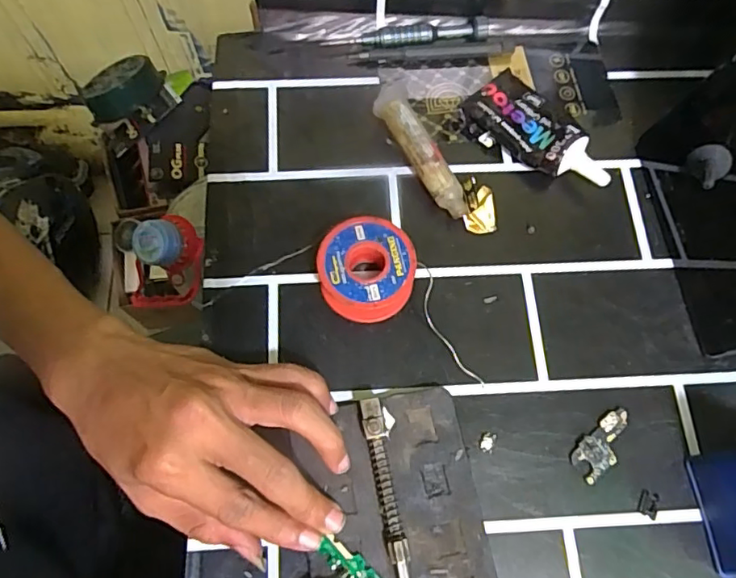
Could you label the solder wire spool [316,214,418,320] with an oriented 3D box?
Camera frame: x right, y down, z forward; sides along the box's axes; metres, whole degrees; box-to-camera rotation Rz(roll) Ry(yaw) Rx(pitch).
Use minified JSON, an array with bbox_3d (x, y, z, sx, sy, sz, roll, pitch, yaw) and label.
[{"bbox_3d":[-0.001,-0.010,0.316,0.052,0.028,0.053,1,70,-2],"label":"solder wire spool"}]

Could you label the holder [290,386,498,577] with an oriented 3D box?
[{"bbox_3d":[0.014,0.118,0.272,0.087,0.017,0.127,-10,71,-5],"label":"holder"}]

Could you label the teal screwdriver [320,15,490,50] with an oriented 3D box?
[{"bbox_3d":[0.027,-0.172,0.378,0.110,0.016,0.016,-6,71,-4],"label":"teal screwdriver"}]

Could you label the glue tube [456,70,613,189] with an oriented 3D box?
[{"bbox_3d":[0.106,-0.096,0.351,0.042,0.026,0.094,-36,75,-13],"label":"glue tube"}]

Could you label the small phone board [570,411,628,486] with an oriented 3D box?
[{"bbox_3d":[0.128,0.083,0.298,0.042,0.004,0.020,-38,76,-14],"label":"small phone board"}]

